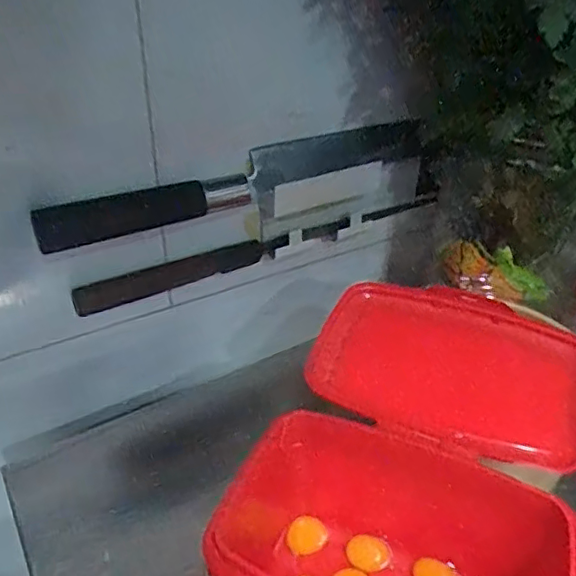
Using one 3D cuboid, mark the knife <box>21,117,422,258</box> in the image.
[{"bbox_3d":[-0.024,-0.061,0.426,0.296,0.075,0.019,-17,39,-23],"label":"knife"}]

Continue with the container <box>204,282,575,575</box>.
[{"bbox_3d":[0.076,0.107,0.331,0.160,0.091,0.232,17,38,21],"label":"container"}]

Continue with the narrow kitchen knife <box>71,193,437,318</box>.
[{"bbox_3d":[-0.004,-0.036,0.459,0.321,0.023,0.021,-18,40,-25],"label":"narrow kitchen knife"}]

